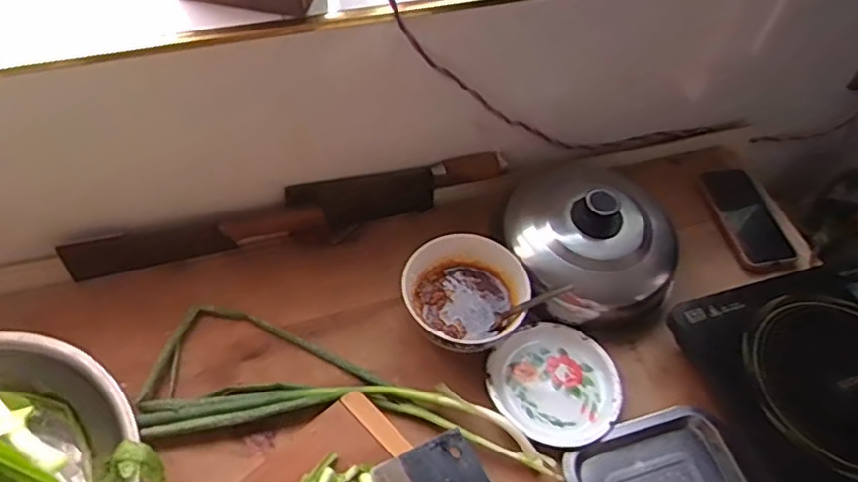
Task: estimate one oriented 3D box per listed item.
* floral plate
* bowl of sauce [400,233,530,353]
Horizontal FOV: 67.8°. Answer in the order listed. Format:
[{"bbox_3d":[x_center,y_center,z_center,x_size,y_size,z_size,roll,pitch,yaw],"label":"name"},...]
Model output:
[{"bbox_3d":[0.139,0.158,0.708,0.143,0.022,0.138,2,53,-3],"label":"floral plate"},{"bbox_3d":[0.038,0.069,0.726,0.136,0.069,0.138,2,53,-3],"label":"bowl of sauce"}]

